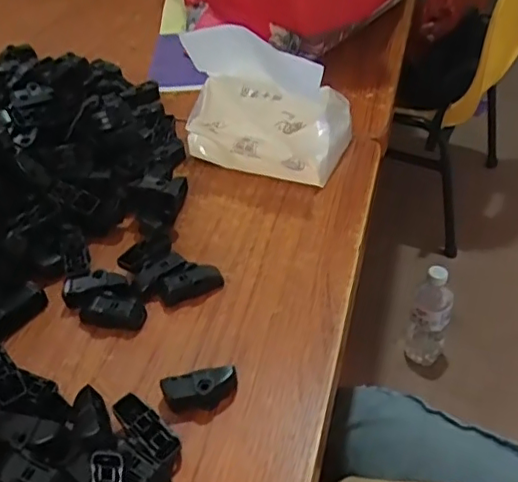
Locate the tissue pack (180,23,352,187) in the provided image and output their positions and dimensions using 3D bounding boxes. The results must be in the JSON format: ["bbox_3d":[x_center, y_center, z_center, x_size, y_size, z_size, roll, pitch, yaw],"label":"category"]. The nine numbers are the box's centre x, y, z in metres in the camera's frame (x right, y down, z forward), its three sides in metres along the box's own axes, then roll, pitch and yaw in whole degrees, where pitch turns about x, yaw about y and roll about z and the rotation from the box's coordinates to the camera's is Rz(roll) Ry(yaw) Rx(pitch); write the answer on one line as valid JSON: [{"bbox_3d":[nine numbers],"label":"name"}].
[{"bbox_3d":[0.008,-0.130,0.524,0.136,0.126,0.088,16,46,21],"label":"tissue pack"}]

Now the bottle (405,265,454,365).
[{"bbox_3d":[0.307,0.137,1.055,0.067,0.247,0.058,12,45,18],"label":"bottle"}]

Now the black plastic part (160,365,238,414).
[{"bbox_3d":[-0.036,0.092,0.360,0.045,0.018,0.018,-12,43,-8],"label":"black plastic part"}]

